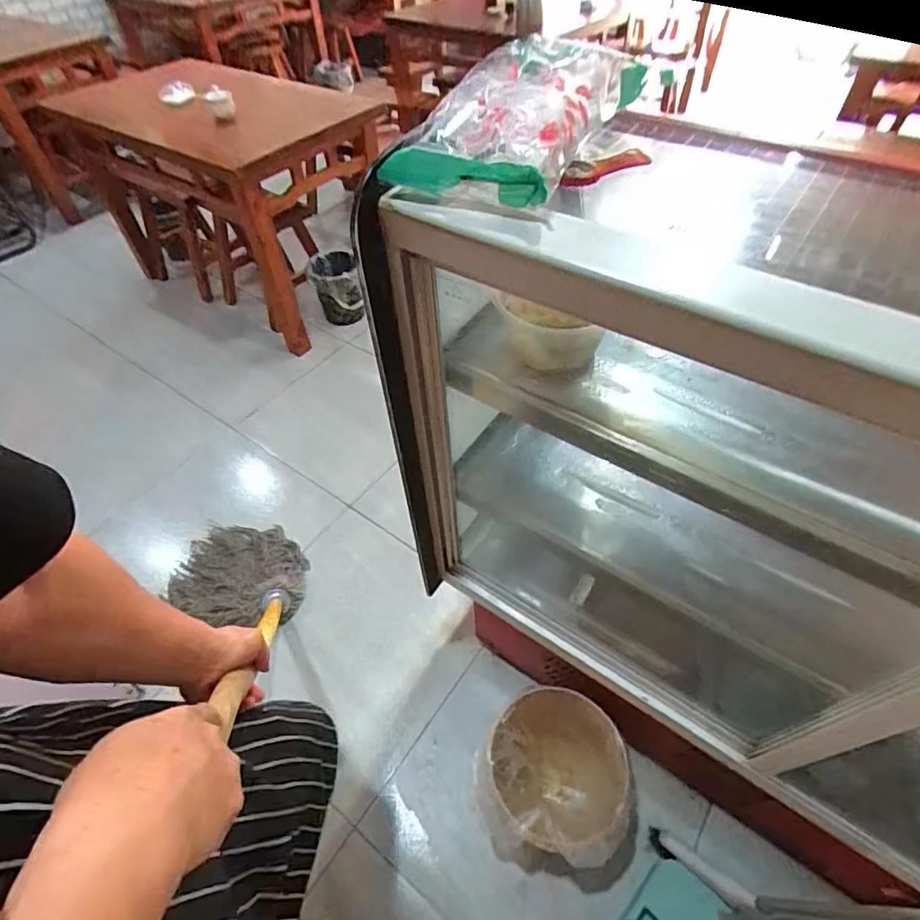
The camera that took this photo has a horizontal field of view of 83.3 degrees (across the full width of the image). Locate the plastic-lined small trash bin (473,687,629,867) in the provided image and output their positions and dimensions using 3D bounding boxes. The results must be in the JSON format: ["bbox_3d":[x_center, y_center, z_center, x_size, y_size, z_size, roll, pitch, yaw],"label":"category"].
[{"bbox_3d":[0.188,0.647,1.048,0.260,0.271,0.258,-1,50,2],"label":"plastic-lined small trash bin"}]

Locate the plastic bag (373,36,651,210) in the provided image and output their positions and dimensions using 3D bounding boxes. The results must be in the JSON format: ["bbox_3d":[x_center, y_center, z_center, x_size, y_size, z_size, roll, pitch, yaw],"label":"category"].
[{"bbox_3d":[0.051,-0.323,0.486,0.161,0.079,0.210,26,56,23],"label":"plastic bag"}]

